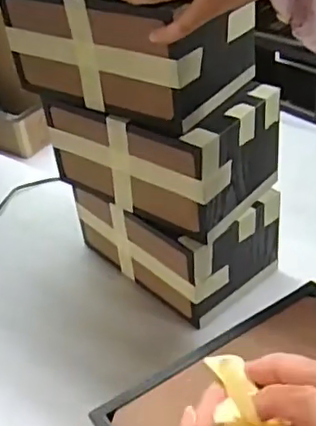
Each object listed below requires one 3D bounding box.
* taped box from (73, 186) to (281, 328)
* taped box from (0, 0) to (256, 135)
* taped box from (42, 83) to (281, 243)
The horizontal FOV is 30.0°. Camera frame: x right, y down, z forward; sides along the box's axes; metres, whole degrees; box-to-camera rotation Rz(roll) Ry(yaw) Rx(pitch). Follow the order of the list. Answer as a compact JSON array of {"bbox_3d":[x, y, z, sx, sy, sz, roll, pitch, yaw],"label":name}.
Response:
[{"bbox_3d":[0.019,0.011,0.690,0.131,0.112,0.207,-32,45,-29],"label":"taped box"},{"bbox_3d":[-0.028,-0.177,0.581,0.206,0.107,0.134,22,46,32],"label":"taped box"},{"bbox_3d":[0.001,-0.080,0.627,0.213,0.105,0.133,22,46,32],"label":"taped box"}]

